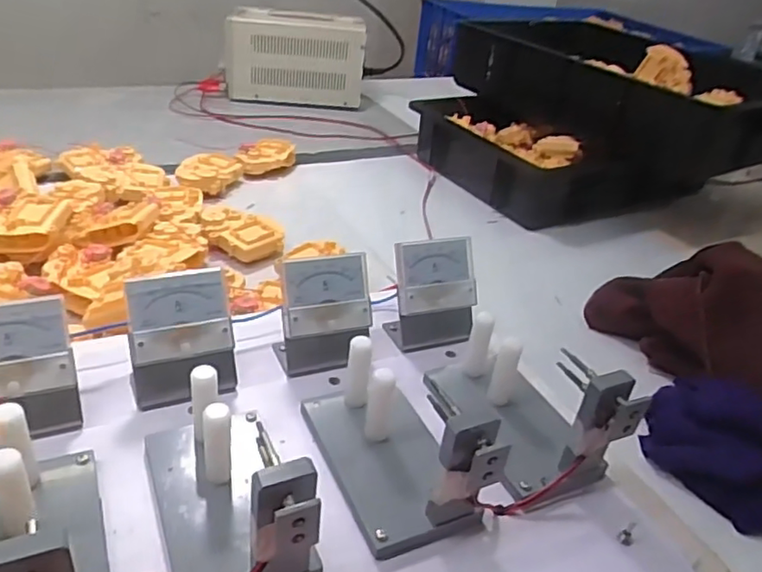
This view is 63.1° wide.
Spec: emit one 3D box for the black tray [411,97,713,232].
[{"bbox_3d":[0.196,-0.207,0.953,0.150,0.111,0.314,-14,38,-30],"label":"black tray"}]

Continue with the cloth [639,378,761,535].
[{"bbox_3d":[0.277,0.129,0.506,0.120,0.061,0.086,28,37,29],"label":"cloth"}]

